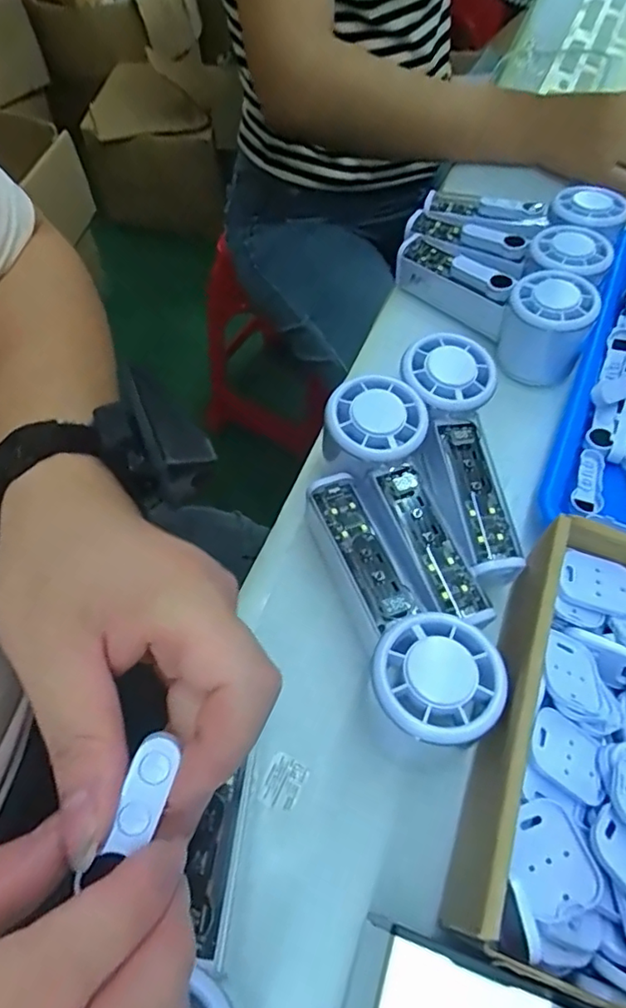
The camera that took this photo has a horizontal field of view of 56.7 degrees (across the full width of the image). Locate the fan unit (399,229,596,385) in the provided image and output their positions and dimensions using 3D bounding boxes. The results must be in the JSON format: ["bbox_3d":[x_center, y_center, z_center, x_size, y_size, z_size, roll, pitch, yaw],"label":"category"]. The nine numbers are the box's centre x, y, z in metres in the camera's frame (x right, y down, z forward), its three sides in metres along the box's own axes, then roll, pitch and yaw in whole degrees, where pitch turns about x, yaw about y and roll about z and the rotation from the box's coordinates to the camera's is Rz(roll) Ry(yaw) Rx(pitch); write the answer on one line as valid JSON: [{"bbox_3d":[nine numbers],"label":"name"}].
[{"bbox_3d":[0.128,-0.152,0.419,0.047,0.056,0.151,-36,65,-21],"label":"fan unit"}]

